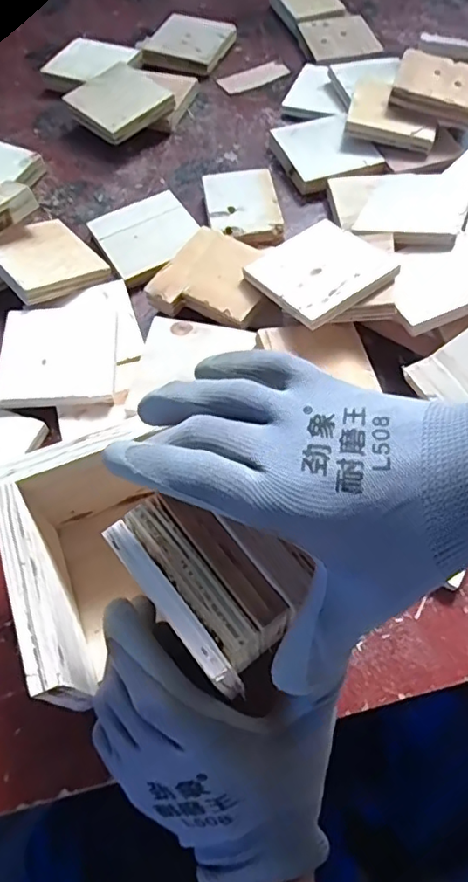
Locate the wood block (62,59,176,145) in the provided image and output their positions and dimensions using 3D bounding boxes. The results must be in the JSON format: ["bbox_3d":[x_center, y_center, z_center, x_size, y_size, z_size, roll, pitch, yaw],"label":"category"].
[{"bbox_3d":[-0.126,-0.370,0.602,0.091,0.017,0.092,41,75,15],"label":"wood block"}]

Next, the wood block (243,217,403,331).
[{"bbox_3d":[0.068,-0.139,0.446,0.092,0.010,0.091,-36,57,-11],"label":"wood block"}]

